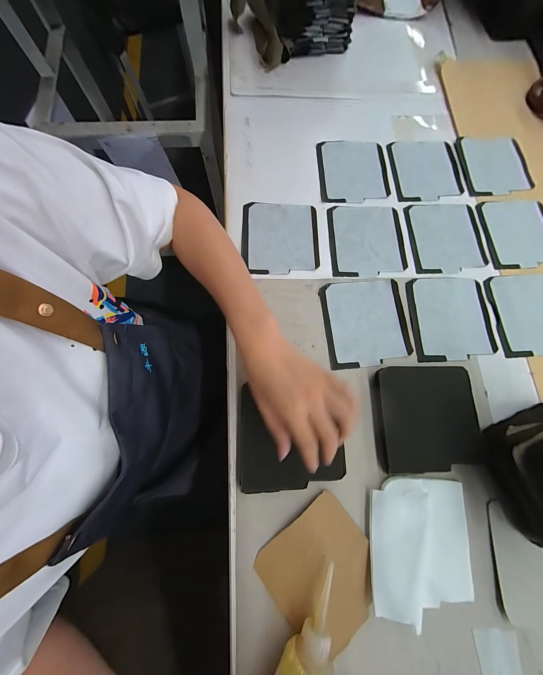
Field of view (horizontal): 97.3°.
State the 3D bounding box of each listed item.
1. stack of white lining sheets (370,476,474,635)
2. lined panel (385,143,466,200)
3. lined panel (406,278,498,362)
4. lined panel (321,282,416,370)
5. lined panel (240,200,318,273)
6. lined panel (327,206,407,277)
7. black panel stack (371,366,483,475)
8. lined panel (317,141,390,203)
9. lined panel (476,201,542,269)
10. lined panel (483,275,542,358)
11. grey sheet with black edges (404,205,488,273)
[{"bbox_3d":[0.182,0.251,0.287,0.123,0.028,0.141,7,76,1],"label":"stack of white lining sheets"},{"bbox_3d":[0.292,-0.315,0.449,0.133,0.004,0.132,-3,76,-2],"label":"lined panel"},{"bbox_3d":[0.286,-0.031,0.378,0.129,0.007,0.134,-2,76,-1],"label":"lined panel"},{"bbox_3d":[0.146,-0.024,0.369,0.127,0.006,0.132,-6,76,-3],"label":"lined panel"},{"bbox_3d":[0.014,-0.168,0.400,0.125,0.008,0.131,0,76,-1],"label":"lined panel"},{"bbox_3d":[0.164,-0.167,0.408,0.128,0.008,0.133,-1,76,-1],"label":"lined panel"},{"bbox_3d":[0.214,0.112,0.331,0.140,0.016,0.137,0,76,-1],"label":"black panel stack"},{"bbox_3d":[0.152,-0.305,0.438,0.126,0.010,0.131,-1,76,-1],"label":"lined panel"},{"bbox_3d":[0.434,-0.182,0.414,0.123,0.013,0.128,-3,76,-2],"label":"lined panel"},{"bbox_3d":[0.422,-0.039,0.381,0.126,0.004,0.132,-4,76,-2],"label":"lined panel"},{"bbox_3d":[0.301,-0.174,0.414,0.123,0.006,0.133,-2,76,-2],"label":"grey sheet with black edges"}]

